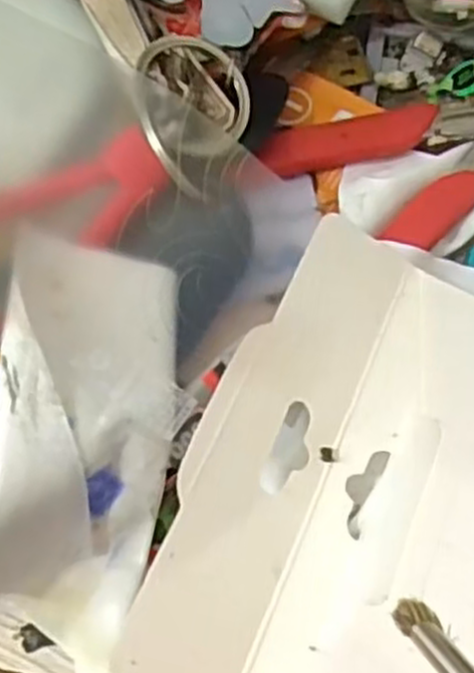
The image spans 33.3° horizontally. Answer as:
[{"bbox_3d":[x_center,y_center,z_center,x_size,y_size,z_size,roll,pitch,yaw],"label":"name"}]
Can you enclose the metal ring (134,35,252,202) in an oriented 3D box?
[{"bbox_3d":[-0.013,-0.059,0.203,0.031,0.004,0.039,33,68,-16],"label":"metal ring"}]

